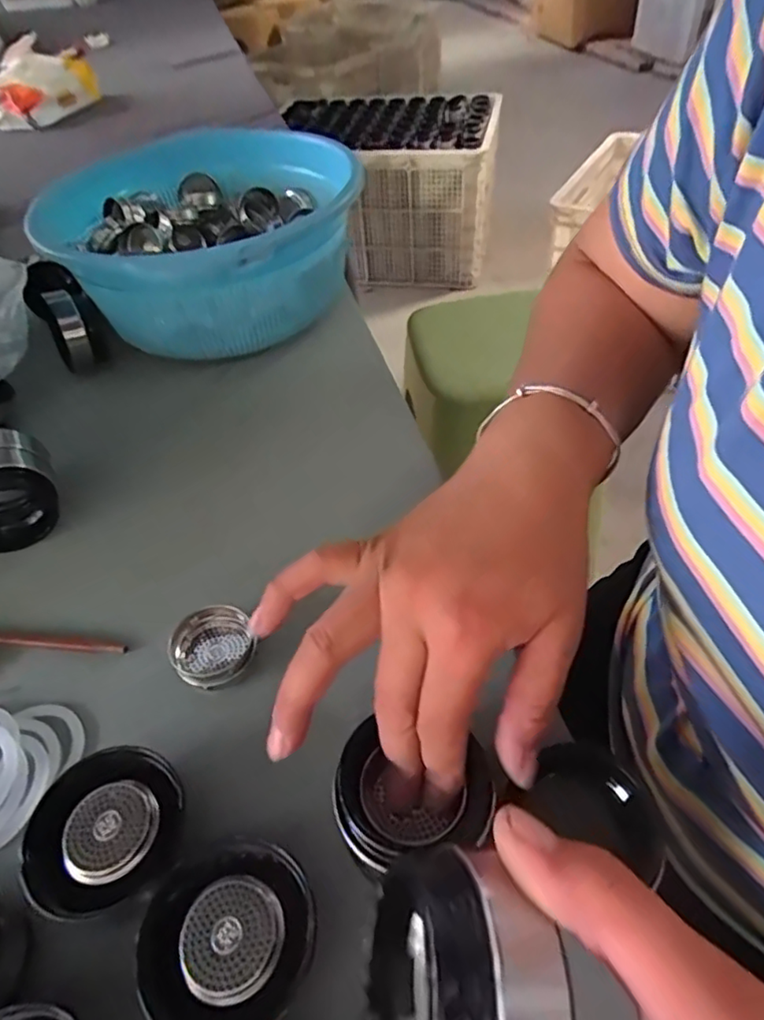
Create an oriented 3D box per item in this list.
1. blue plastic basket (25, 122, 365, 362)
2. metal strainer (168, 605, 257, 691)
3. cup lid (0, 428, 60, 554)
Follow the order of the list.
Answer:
[{"bbox_3d":[-0.160,-0.241,0.571,0.285,0.122,0.287,6,48,10],"label":"blue plastic basket"},{"bbox_3d":[-0.093,0.077,0.338,0.042,0.021,0.045,-2,47,2],"label":"metal strainer"},{"bbox_3d":[-0.253,-0.011,0.407,0.067,0.070,0.053,-25,50,-17],"label":"cup lid"}]

